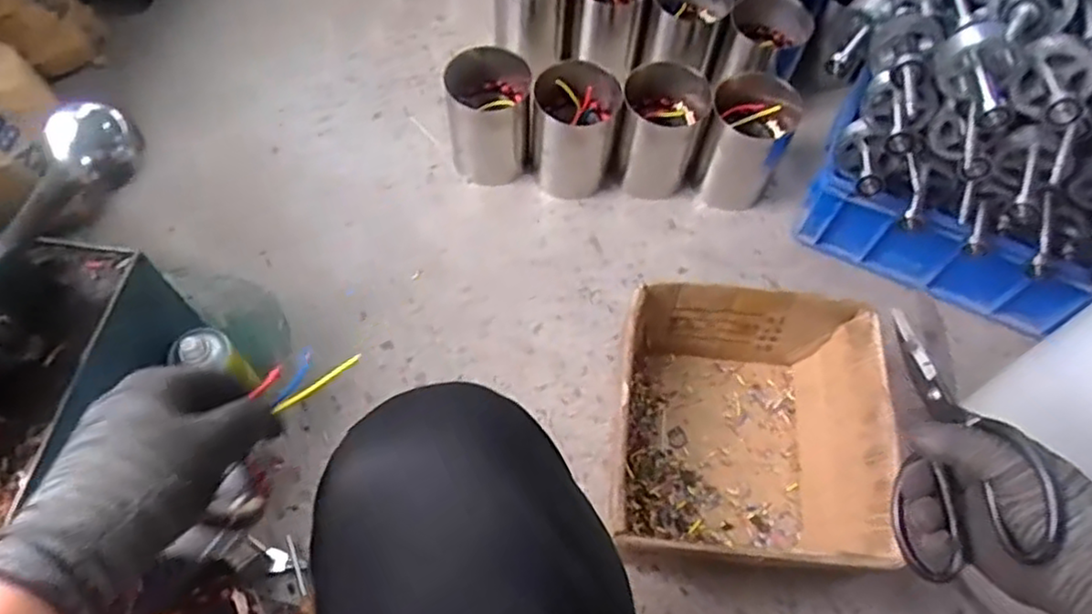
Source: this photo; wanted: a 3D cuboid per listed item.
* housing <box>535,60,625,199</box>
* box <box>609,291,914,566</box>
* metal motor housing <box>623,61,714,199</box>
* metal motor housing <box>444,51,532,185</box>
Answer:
[{"bbox_3d":[0.046,-0.247,1.003,0.117,0.159,0.128,1,62,-2],"label":"housing"},{"bbox_3d":[0.223,0.146,0.809,0.283,0.145,0.296,6,62,1],"label":"box"},{"bbox_3d":[0.172,-0.255,1.021,0.103,0.153,0.111,-3,62,-4],"label":"metal motor housing"},{"bbox_3d":[-0.082,-0.275,1.014,0.116,0.154,0.118,-2,62,-3],"label":"metal motor housing"}]

